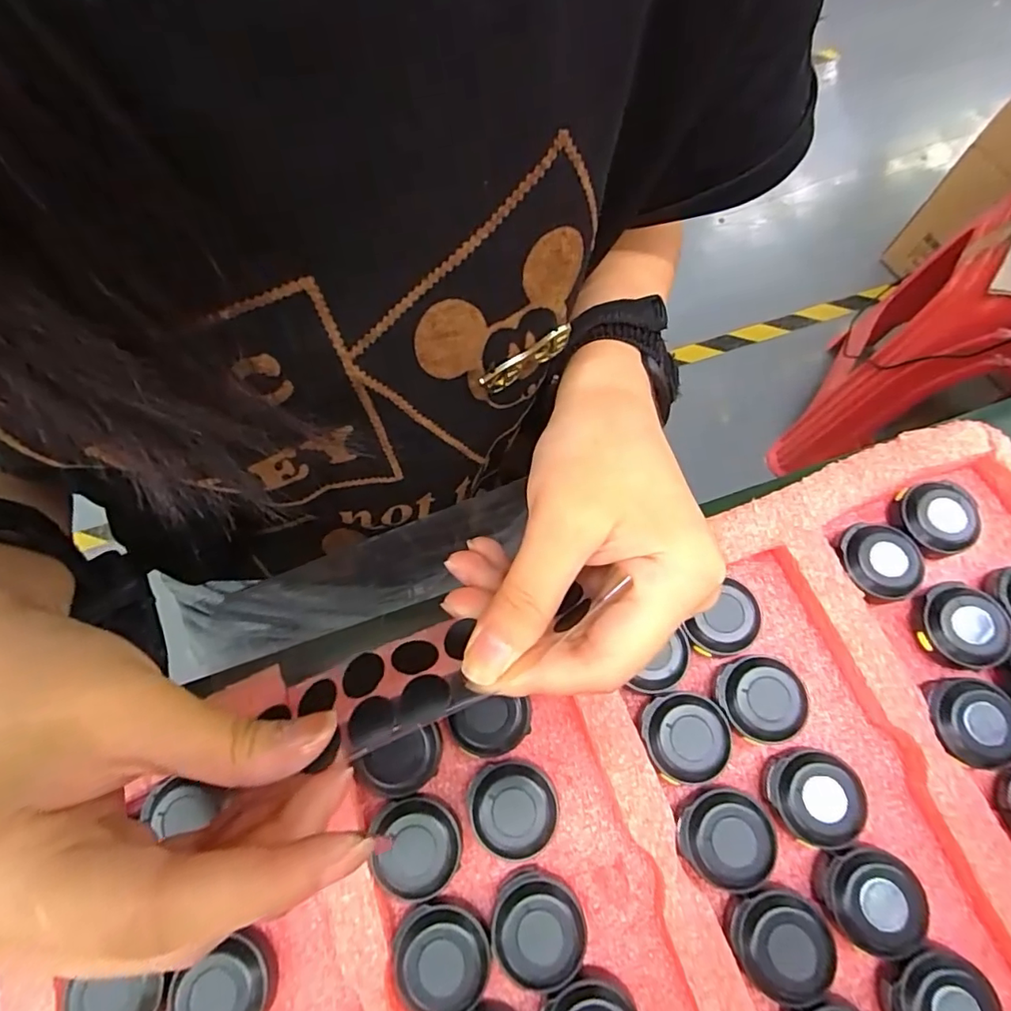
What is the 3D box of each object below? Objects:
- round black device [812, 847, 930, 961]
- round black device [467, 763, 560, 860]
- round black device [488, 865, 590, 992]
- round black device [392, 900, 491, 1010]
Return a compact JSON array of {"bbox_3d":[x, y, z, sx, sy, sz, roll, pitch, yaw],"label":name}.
[{"bbox_3d":[0.117,0.125,0.173,0.033,0.009,0.027,27,73,10],"label":"round black device"},{"bbox_3d":[0.003,0.101,0.184,0.028,0.012,0.029,0,70,0],"label":"round black device"},{"bbox_3d":[0.010,0.133,0.173,0.028,0.013,0.029,0,70,0],"label":"round black device"},{"bbox_3d":[-0.020,0.140,0.170,0.029,0.012,0.029,0,70,0],"label":"round black device"}]

